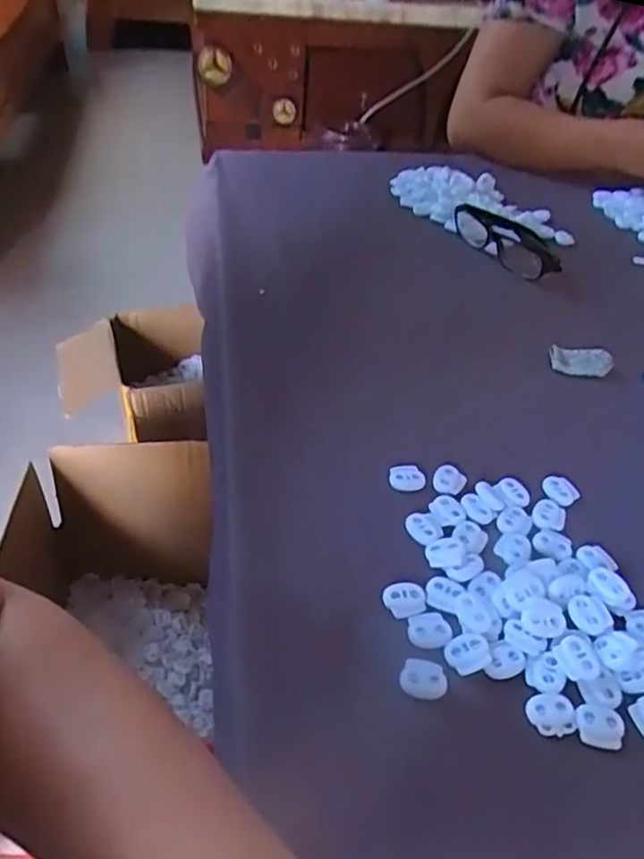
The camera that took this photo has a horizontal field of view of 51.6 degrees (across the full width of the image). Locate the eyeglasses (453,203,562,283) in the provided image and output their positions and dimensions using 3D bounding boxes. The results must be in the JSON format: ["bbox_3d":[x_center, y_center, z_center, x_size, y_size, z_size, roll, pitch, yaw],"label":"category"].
[{"bbox_3d":[0.195,-0.191,0.676,0.063,0.017,0.139,-10,44,-17],"label":"eyeglasses"}]

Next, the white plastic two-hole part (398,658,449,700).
[{"bbox_3d":[0.049,0.121,0.322,0.022,0.007,0.017,15,43,11],"label":"white plastic two-hole part"}]

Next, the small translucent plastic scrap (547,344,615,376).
[{"bbox_3d":[0.208,-0.055,0.536,0.049,0.009,0.031,12,42,8],"label":"small translucent plastic scrap"}]

